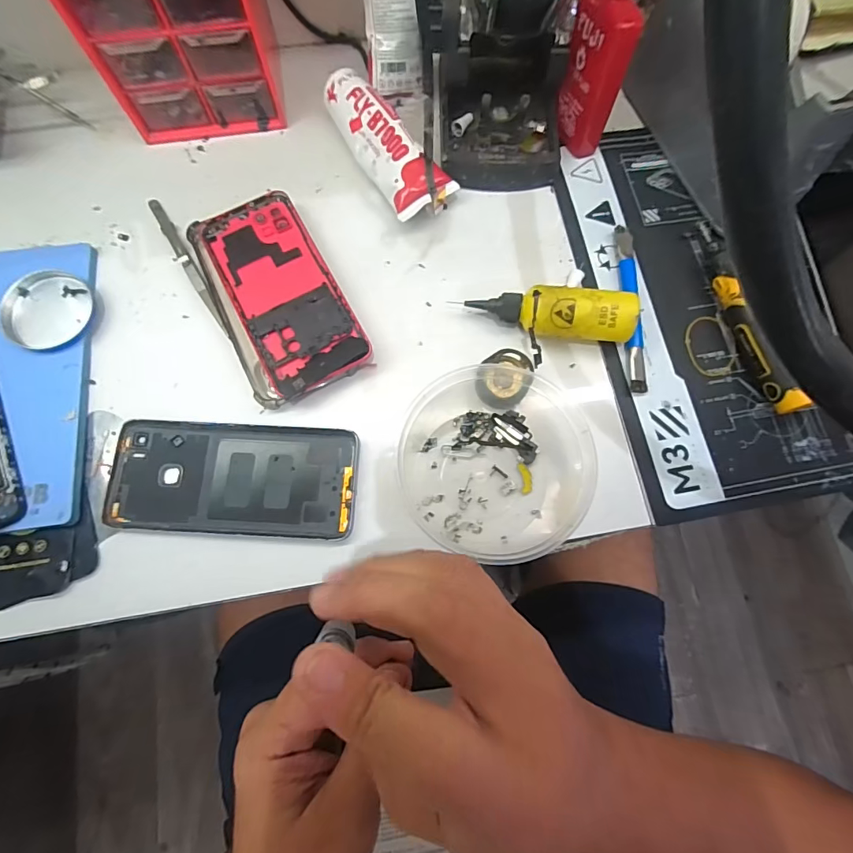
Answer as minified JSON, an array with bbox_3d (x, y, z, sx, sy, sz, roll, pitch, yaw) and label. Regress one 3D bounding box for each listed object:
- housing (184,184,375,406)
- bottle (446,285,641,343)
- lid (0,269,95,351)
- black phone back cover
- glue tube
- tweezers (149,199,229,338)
[{"bbox_3d":[-0.115,-0.099,0.349,0.085,0.020,0.167,-26,76,-9],"label":"housing"},{"bbox_3d":[0.091,-0.081,0.341,0.118,0.041,0.034,4,73,-1],"label":"bottle"},{"bbox_3d":[-0.283,-0.087,0.340,0.054,0.015,0.059,11,73,2],"label":"lid"},{"bbox_3d":[-0.134,0.035,0.315,0.165,0.007,0.076,4,73,-1],"label":"black phone back cover"},{"bbox_3d":[-0.033,-0.234,0.379,0.050,0.041,0.136,-30,77,-10],"label":"glue tube"},{"bbox_3d":[-0.189,-0.128,0.360,0.009,0.014,0.152,-30,77,-10],"label":"tweezers"}]

